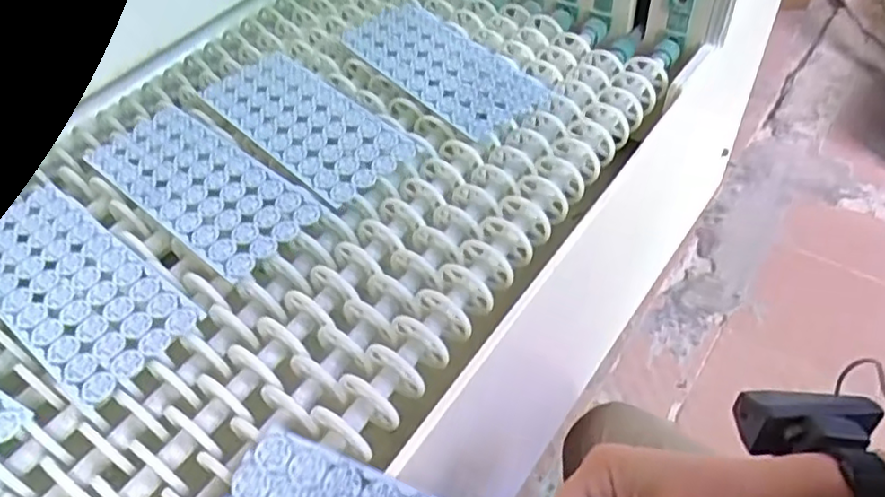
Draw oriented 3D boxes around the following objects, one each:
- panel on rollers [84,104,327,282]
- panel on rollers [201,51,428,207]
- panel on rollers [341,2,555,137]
[{"bbox_3d":[-0.180,-0.052,0.479,0.200,0.004,0.085,32,59,28],"label":"panel on rollers"},{"bbox_3d":[-0.110,-0.108,0.521,0.090,0.004,0.199,-37,56,-24],"label":"panel on rollers"},{"bbox_3d":[-0.004,-0.166,0.560,0.096,0.006,0.213,-32,54,-21],"label":"panel on rollers"}]

